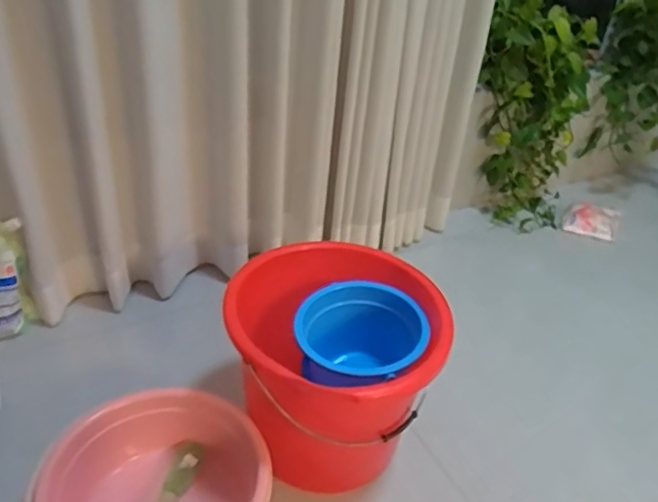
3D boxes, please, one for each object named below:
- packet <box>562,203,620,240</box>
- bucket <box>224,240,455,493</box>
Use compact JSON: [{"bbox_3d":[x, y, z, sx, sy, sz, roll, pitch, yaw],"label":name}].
[{"bbox_3d":[0.746,-0.088,1.682,0.140,0.085,0.031,15,36,13],"label":"packet"},{"bbox_3d":[-0.003,0.209,0.972,0.304,0.308,0.330,4,35,-3],"label":"bucket"}]

